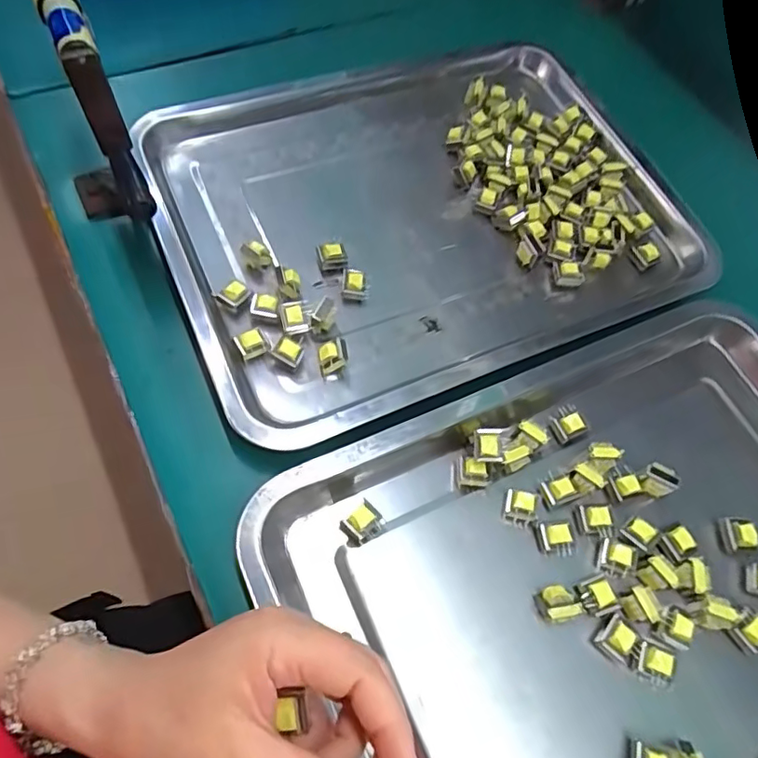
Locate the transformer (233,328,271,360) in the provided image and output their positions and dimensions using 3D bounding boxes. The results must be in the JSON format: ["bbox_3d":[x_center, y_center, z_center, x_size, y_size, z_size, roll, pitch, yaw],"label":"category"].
[{"bbox_3d":[-0.082,-0.022,0.359,0.020,0.017,0.014,-24,68,-14],"label":"transformer"}]

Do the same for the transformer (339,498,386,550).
[{"bbox_3d":[-0.010,0.085,0.325,0.025,0.016,0.019,-33,71,-17],"label":"transformer"}]

